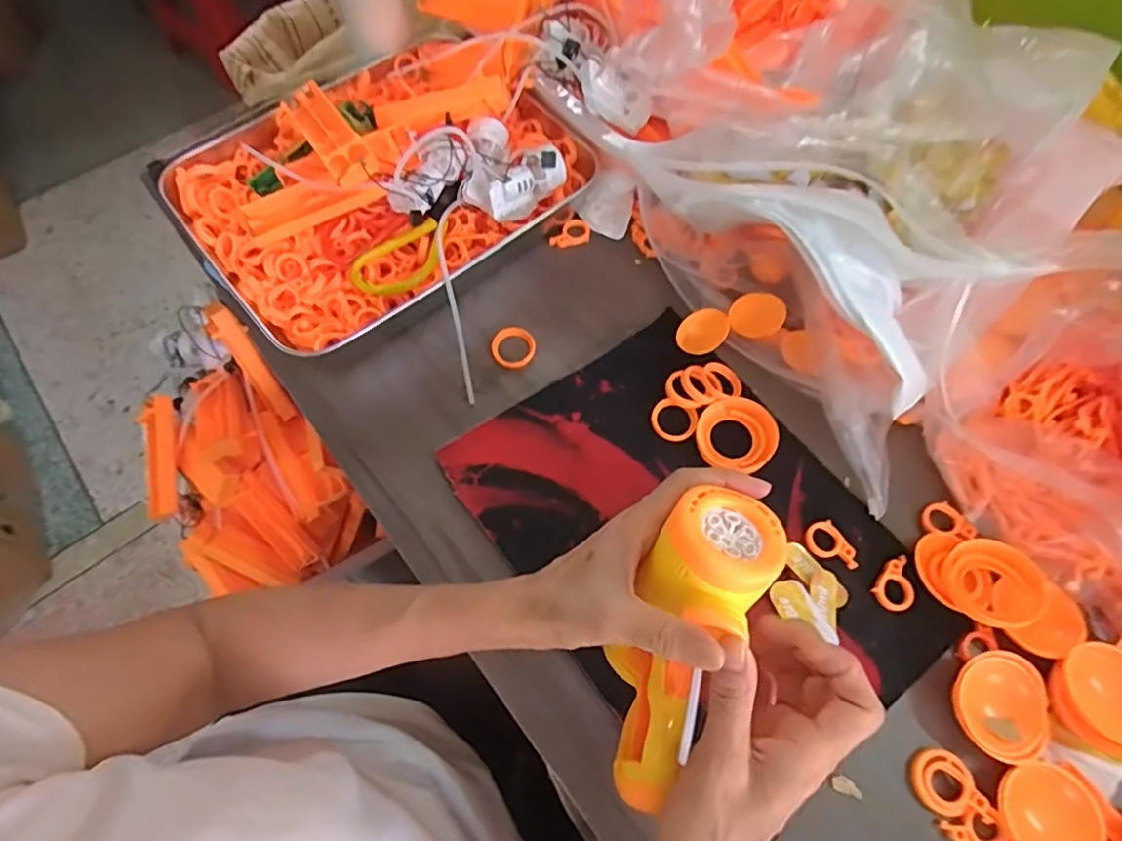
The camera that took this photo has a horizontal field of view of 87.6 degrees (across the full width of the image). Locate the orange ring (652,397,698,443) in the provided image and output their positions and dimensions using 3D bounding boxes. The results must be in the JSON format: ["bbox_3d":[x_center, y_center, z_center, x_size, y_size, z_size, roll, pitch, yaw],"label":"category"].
[{"bbox_3d":[0.087,0.000,0.451,0.035,0.004,0.031,25,68,10],"label":"orange ring"}]

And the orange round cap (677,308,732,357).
[{"bbox_3d":[0.115,-0.072,0.474,0.043,0.005,0.034,-41,75,2],"label":"orange round cap"}]

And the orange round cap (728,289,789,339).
[{"bbox_3d":[0.159,-0.085,0.472,0.041,0.006,0.037,25,97,7],"label":"orange round cap"}]

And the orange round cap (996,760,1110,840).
[{"bbox_3d":[0.285,0.230,0.339,0.055,0.018,0.053,0,66,0],"label":"orange round cap"}]

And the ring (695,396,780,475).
[{"bbox_3d":[0.134,0.011,0.444,0.058,0.013,0.058,0,66,0],"label":"ring"}]

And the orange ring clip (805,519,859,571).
[{"bbox_3d":[0.189,0.089,0.410,0.024,0.006,0.038,-31,70,-13],"label":"orange ring clip"}]

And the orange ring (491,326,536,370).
[{"bbox_3d":[-0.039,-0.060,0.479,0.037,0.006,0.037,0,66,0],"label":"orange ring"}]

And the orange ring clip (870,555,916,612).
[{"bbox_3d":[0.232,0.113,0.402,0.024,0.005,0.039,35,70,14],"label":"orange ring clip"}]

